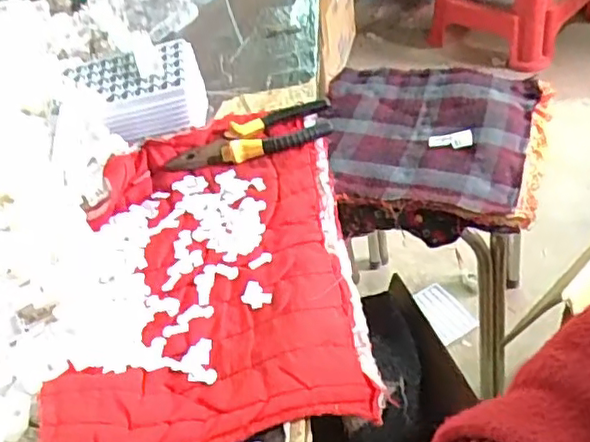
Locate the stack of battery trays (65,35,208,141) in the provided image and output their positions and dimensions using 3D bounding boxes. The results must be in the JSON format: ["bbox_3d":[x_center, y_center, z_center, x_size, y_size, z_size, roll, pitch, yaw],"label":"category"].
[{"bbox_3d":[-0.141,-0.117,0.564,0.115,0.035,0.097,-15,45,-3],"label":"stack of battery trays"}]

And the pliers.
[{"bbox_3d":[-0.040,-0.074,0.548,0.144,0.013,0.044,-16,45,-4],"label":"pliers"}]

